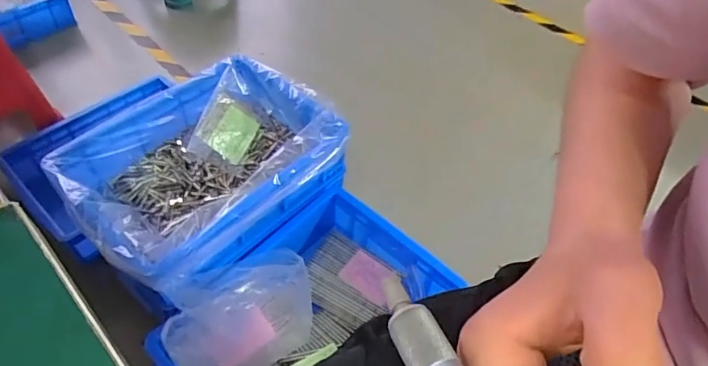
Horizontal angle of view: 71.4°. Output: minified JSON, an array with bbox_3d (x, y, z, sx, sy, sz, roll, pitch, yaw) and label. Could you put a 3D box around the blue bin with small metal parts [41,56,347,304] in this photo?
[{"bbox_3d":[-0.249,-0.025,0.849,0.320,0.135,0.416,38,58,24],"label":"blue bin with small metal parts"}]

